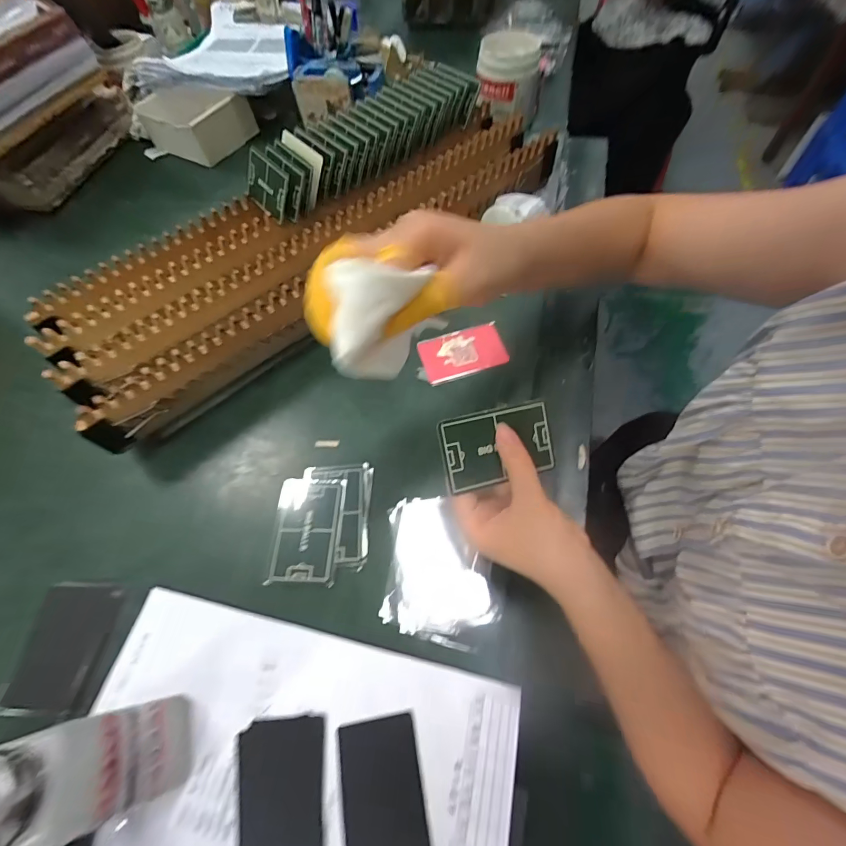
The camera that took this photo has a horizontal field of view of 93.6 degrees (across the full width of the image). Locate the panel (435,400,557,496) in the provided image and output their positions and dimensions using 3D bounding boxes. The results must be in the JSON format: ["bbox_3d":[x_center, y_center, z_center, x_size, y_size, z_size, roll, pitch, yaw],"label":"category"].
[{"bbox_3d":[0.054,0.016,0.284,0.082,0.005,0.051,-12,95,-12],"label":"panel"}]

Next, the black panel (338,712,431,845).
[{"bbox_3d":[-0.026,0.240,0.254,0.050,0.005,0.082,-11,62,-3],"label":"black panel"}]

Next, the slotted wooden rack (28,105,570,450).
[{"bbox_3d":[-0.117,-0.206,0.452,0.574,0.092,0.186,-37,66,-15],"label":"slotted wooden rack"}]

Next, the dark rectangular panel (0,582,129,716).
[{"bbox_3d":[-0.279,0.172,0.309,0.065,0.004,0.088,1,58,2],"label":"dark rectangular panel"}]

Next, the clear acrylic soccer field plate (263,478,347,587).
[{"bbox_3d":[-0.099,0.089,0.339,0.056,0.004,0.087,0,62,3],"label":"clear acrylic soccer field plate"}]

